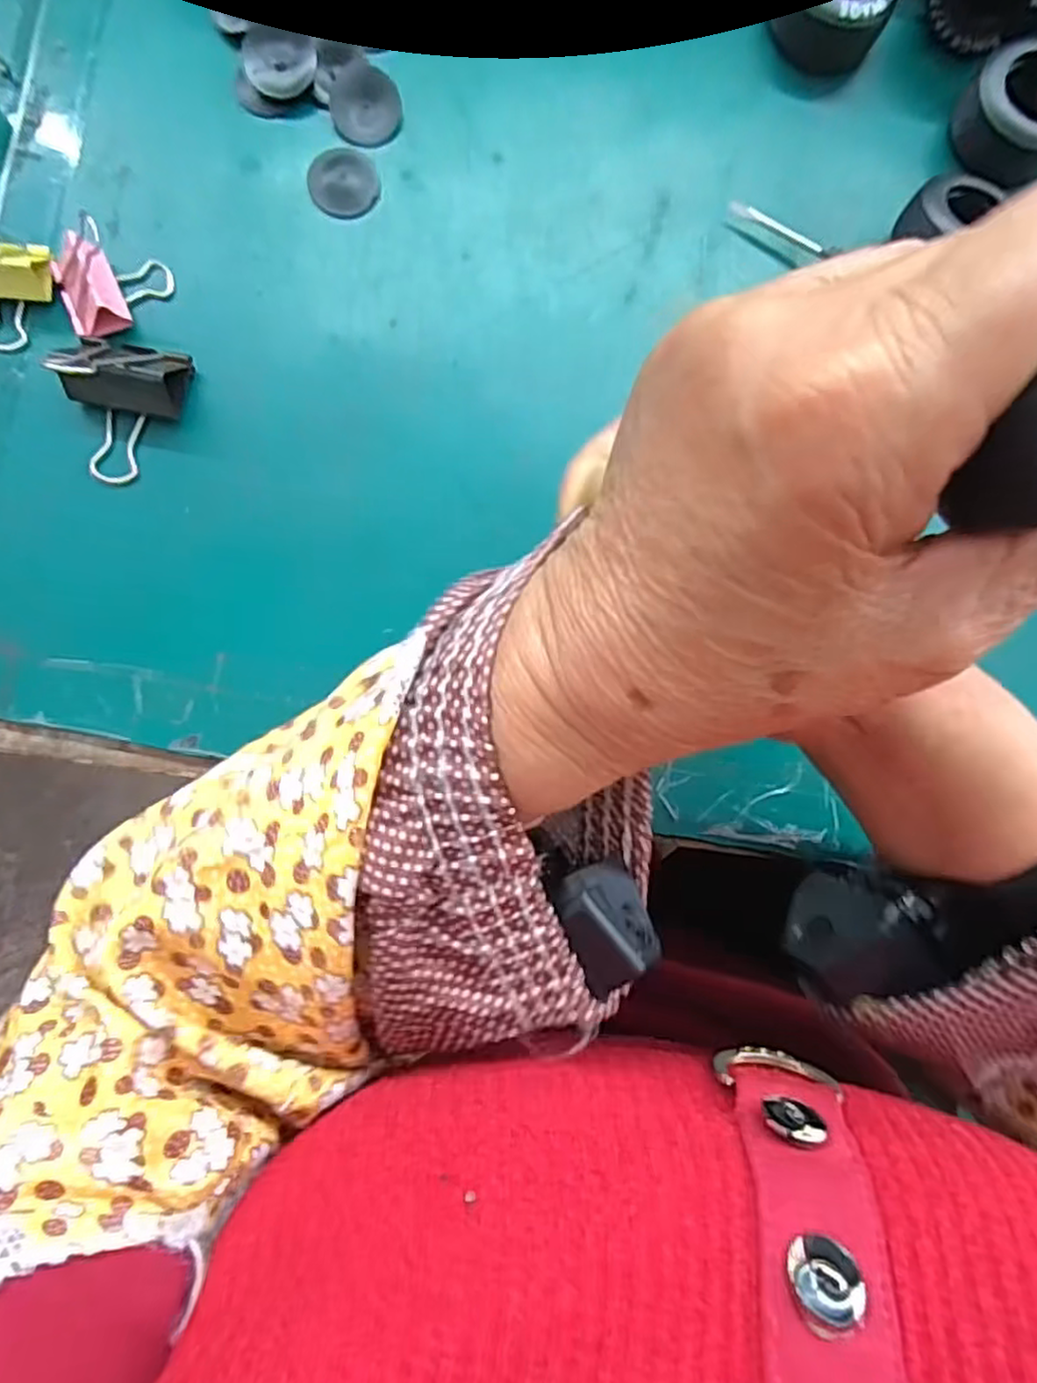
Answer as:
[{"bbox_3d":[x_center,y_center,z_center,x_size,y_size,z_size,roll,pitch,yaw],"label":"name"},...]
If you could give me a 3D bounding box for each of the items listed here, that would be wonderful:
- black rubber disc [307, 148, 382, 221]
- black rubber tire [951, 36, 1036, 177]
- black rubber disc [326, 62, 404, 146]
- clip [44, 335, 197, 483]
[{"bbox_3d":[-0.070,-0.207,0.279,0.027,0.004,0.028,0,83,-3],"label":"black rubber disc"},{"bbox_3d":[0.209,-0.241,0.288,0.046,0.029,0.037,35,83,1],"label":"black rubber tire"},{"bbox_3d":[-0.062,-0.240,0.281,0.027,0.006,0.030,-38,87,-7],"label":"black rubber disc"},{"bbox_3d":[-0.150,-0.107,0.253,0.040,0.026,0.052,11,83,-2],"label":"clip"}]

